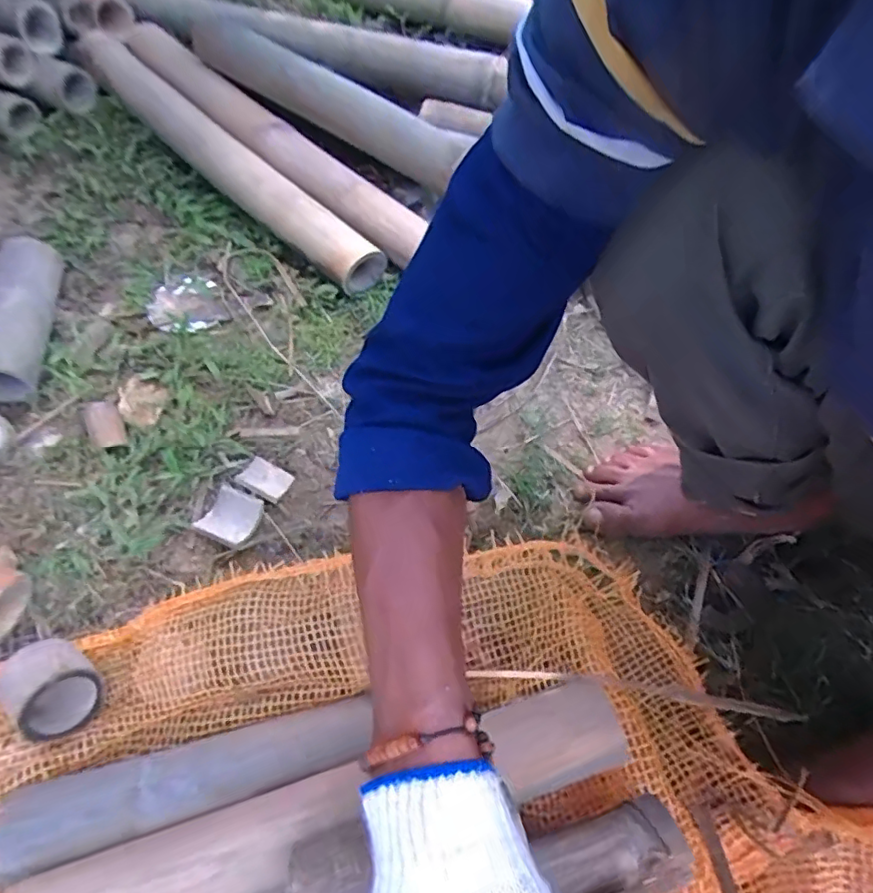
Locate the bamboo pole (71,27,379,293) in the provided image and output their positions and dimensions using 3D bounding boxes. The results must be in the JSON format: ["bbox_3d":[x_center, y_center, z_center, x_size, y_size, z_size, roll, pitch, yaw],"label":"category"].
[{"bbox_3d":[-0.302,-0.403,0.780,0.603,0.072,0.059,41,66,20],"label":"bamboo pole"}]

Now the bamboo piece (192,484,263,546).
[{"bbox_3d":[-0.201,0.065,0.546,0.060,0.014,0.049,23,61,12],"label":"bamboo piece"}]

